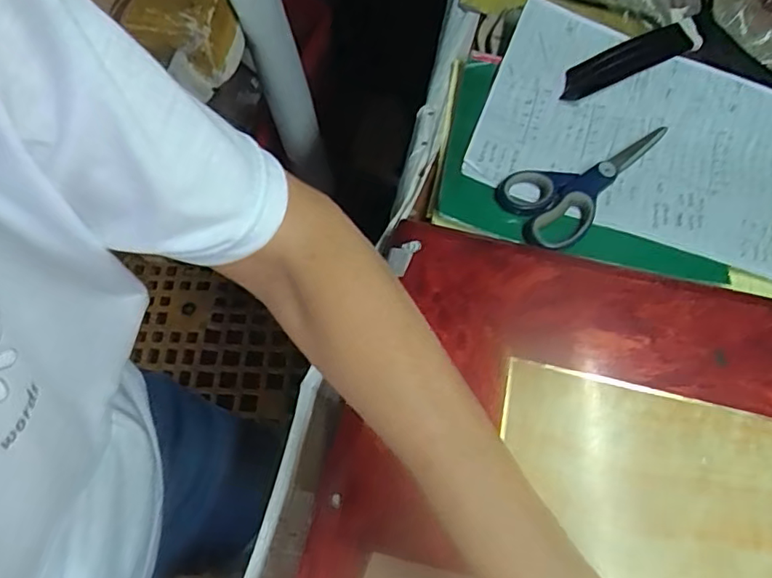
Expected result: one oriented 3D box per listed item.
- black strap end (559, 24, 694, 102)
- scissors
[{"bbox_3d":[0.235,-0.225,0.569,0.151,0.007,0.034,-26,86,-14],"label":"black strap end"},{"bbox_3d":[0.193,-0.100,0.519,0.198,0.012,0.076,-30,68,-13],"label":"scissors"}]

